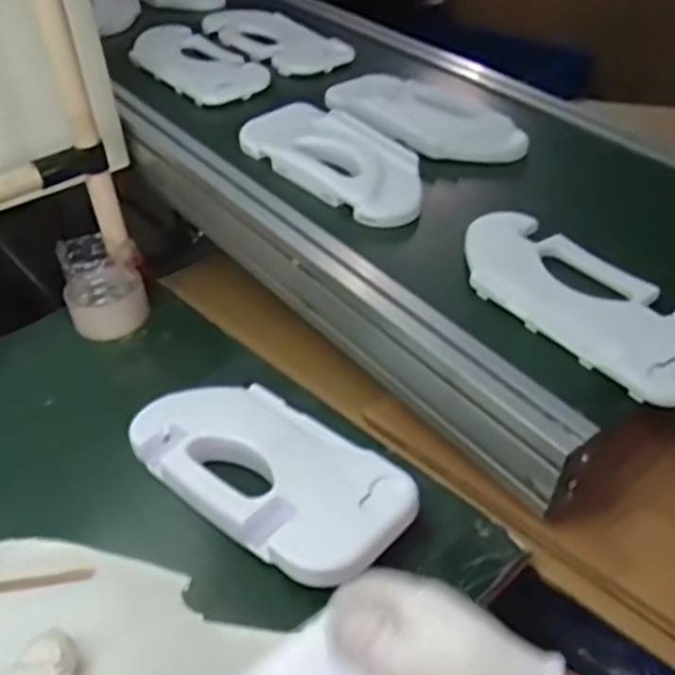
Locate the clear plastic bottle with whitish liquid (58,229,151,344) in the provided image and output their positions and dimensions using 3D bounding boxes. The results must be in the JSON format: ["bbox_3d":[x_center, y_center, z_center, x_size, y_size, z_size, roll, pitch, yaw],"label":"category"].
[{"bbox_3d":[-0.266,-0.059,0.814,0.088,0.094,0.074,-17,39,-16],"label":"clear plastic bottle with whitish liquid"}]

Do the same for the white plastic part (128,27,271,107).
[{"bbox_3d":[-0.200,-0.391,1.011,0.120,0.018,0.238,-34,56,-24],"label":"white plastic part"}]

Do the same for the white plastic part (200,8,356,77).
[{"bbox_3d":[-0.100,-0.461,1.095,0.121,0.041,0.250,-30,45,-32],"label":"white plastic part"}]

